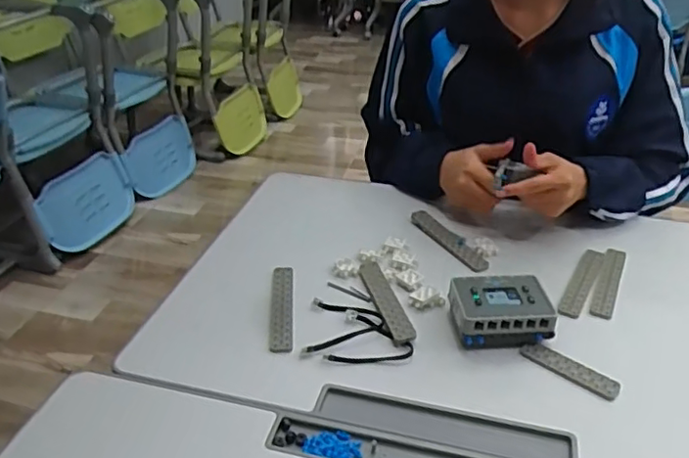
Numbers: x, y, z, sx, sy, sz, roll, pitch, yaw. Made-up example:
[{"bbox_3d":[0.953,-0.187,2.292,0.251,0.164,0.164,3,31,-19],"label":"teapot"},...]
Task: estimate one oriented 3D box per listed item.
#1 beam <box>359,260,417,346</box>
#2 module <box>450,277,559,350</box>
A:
[{"bbox_3d":[0.049,0.082,0.717,0.030,0.004,0.151,-8,32,-12],"label":"beam"},{"bbox_3d":[0.172,0.092,0.676,0.105,0.043,0.078,-3,31,-5],"label":"module"}]

